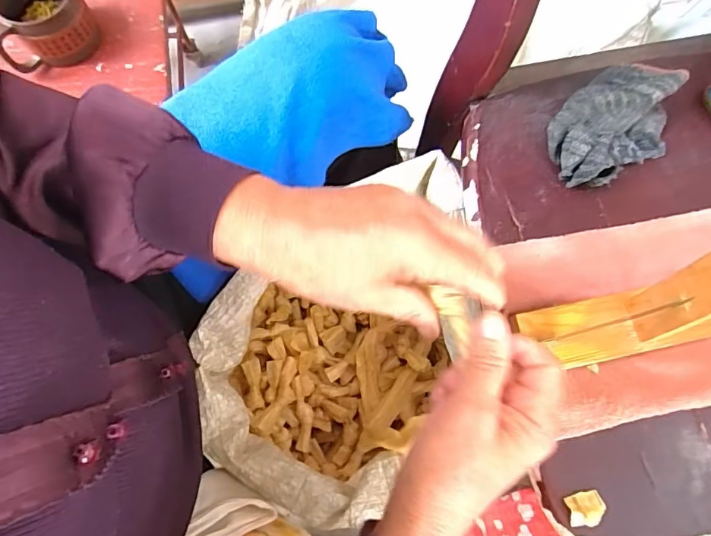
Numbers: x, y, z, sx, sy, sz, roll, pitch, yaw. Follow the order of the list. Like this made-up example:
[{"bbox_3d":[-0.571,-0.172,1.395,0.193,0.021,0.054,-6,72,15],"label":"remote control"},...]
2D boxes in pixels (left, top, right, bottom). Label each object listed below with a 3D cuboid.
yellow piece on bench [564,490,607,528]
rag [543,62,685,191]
[{"bbox_3d":[0.160,0.167,0.336,0.024,0.005,0.021,-10,73,-5],"label":"yellow piece on bench"},{"bbox_3d":[0.220,-0.121,0.414,0.120,0.038,0.082,-42,78,-13],"label":"rag"}]

